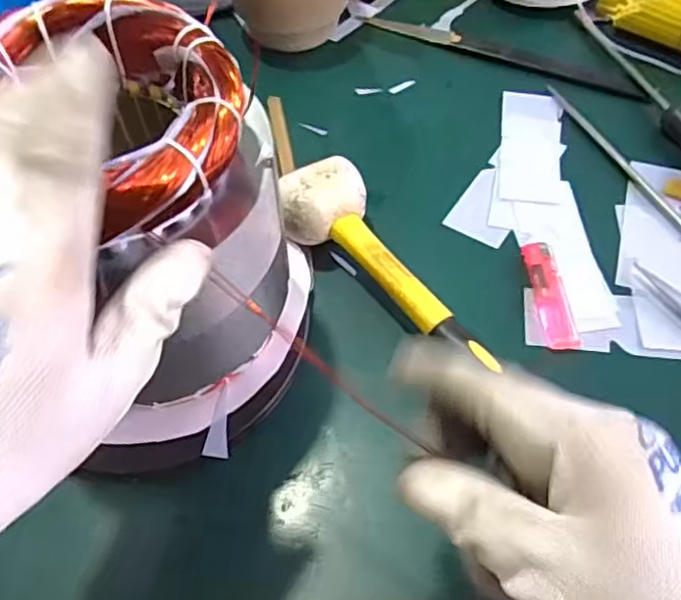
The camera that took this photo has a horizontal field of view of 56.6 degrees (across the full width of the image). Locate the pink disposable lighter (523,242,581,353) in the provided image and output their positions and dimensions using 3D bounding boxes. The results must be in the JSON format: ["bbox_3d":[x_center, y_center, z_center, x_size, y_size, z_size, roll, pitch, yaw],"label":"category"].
[{"bbox_3d":[0.136,-0.004,0.409,0.022,0.011,0.079,-4,56,0],"label":"pink disposable lighter"}]

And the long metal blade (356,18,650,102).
[{"bbox_3d":[0.135,-0.217,0.551,0.255,0.006,0.022,25,61,18],"label":"long metal blade"}]

